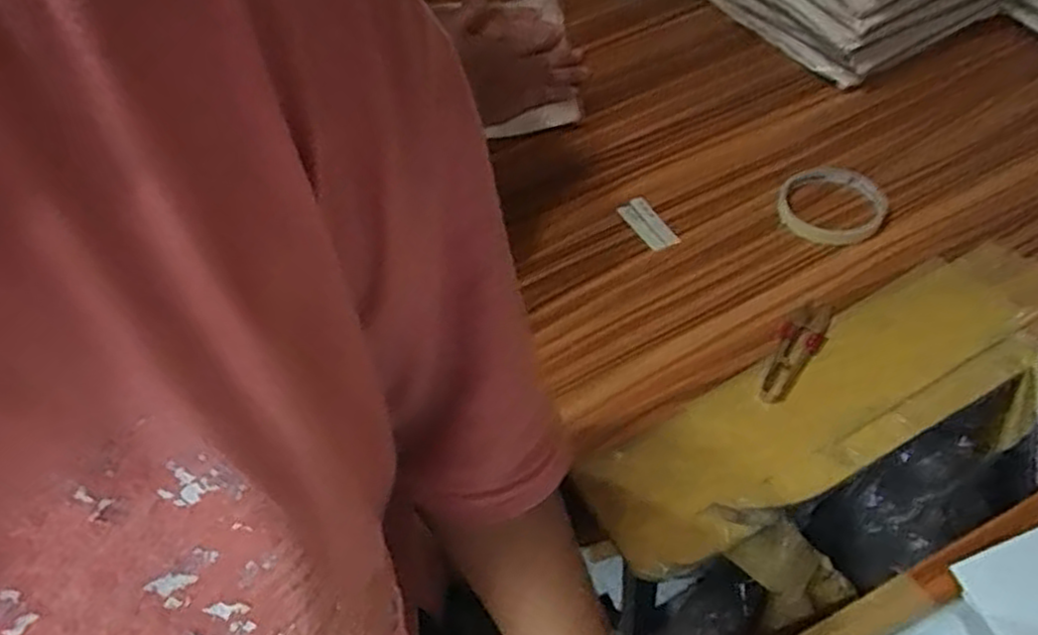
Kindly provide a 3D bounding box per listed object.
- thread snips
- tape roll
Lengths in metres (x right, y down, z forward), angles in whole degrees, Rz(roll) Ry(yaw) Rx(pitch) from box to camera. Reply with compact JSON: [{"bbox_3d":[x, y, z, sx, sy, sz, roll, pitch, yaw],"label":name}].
[{"bbox_3d":[0.205,0.021,0.546,0.030,0.007,0.109,22,56,23],"label":"thread snips"},{"bbox_3d":[0.265,-0.097,0.630,0.085,0.013,0.085,-3,50,4],"label":"tape roll"}]

